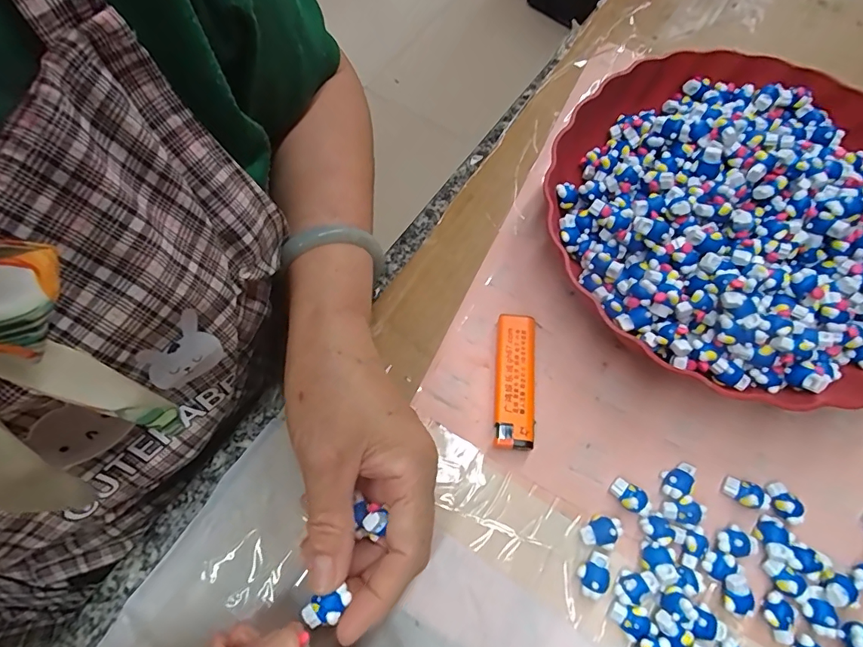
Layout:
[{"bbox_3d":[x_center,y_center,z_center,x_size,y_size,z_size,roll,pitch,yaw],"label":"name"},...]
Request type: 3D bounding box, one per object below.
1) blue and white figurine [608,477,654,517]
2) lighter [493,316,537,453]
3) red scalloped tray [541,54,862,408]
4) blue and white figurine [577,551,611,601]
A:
[{"bbox_3d":[0.110,0.096,0.257,0.022,0.010,0.012,36,74,15],"label":"blue and white figurine"},{"bbox_3d":[0.050,0.035,0.282,0.022,0.013,0.080,4,69,4],"label":"lighter"},{"bbox_3d":[0.200,-0.069,0.303,0.245,0.047,0.248,3,69,3],"label":"red scalloped tray"},{"bbox_3d":[0.085,0.130,0.243,0.015,0.011,0.021,34,73,14],"label":"blue and white figurine"}]

